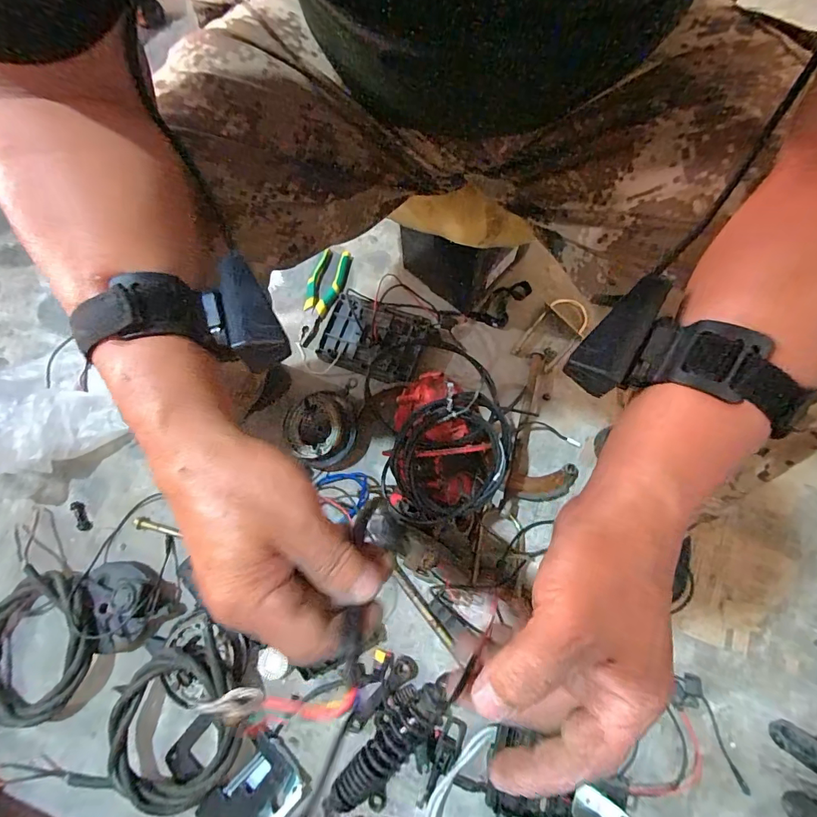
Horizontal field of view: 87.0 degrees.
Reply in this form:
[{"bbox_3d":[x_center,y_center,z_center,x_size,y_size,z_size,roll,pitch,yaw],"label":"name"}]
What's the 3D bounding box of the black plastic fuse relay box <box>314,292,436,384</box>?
[{"bbox_3d":[-0.061,-0.118,0.752,0.176,0.038,0.133,20,75,8],"label":"black plastic fuse relay box"}]

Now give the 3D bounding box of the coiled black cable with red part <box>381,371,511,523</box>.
[{"bbox_3d":[0.057,0.063,0.599,0.176,0.100,0.199,25,83,-25],"label":"coiled black cable with red part"}]

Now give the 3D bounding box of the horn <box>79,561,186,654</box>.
[{"bbox_3d":[-0.415,0.287,0.640,0.115,0.056,0.129,-18,74,-3],"label":"horn"}]

